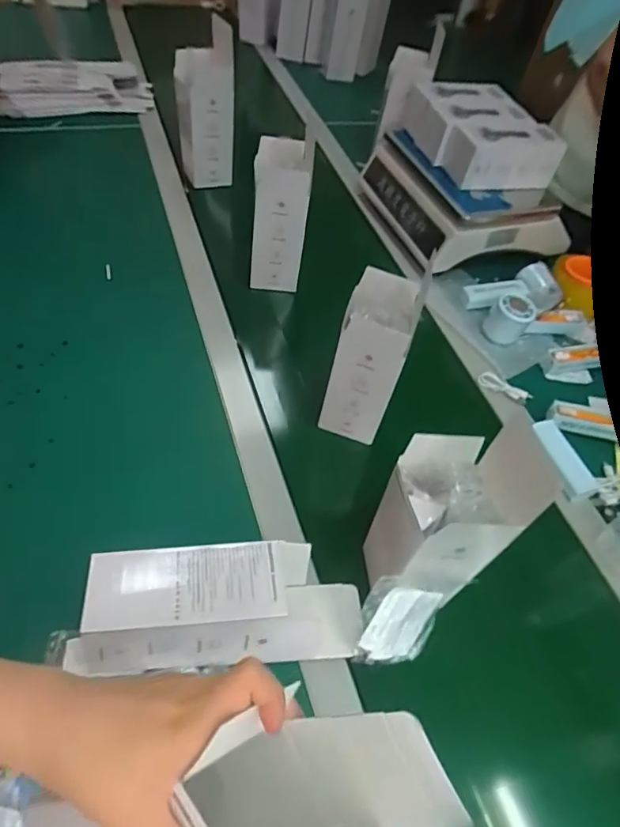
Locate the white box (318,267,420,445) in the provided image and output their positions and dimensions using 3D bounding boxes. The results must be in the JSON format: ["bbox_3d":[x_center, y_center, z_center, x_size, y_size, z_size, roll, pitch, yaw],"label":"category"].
[{"bbox_3d":[0.063,-0.058,0.599,0.085,0.175,0.098,15,53,7],"label":"white box"}]

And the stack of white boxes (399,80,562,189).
[{"bbox_3d":[0.283,-0.483,0.894,0.181,0.072,0.254,-8,53,-11],"label":"stack of white boxes"}]

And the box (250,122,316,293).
[{"bbox_3d":[-0.040,-0.285,0.760,0.079,0.186,0.098,5,52,0],"label":"box"}]

